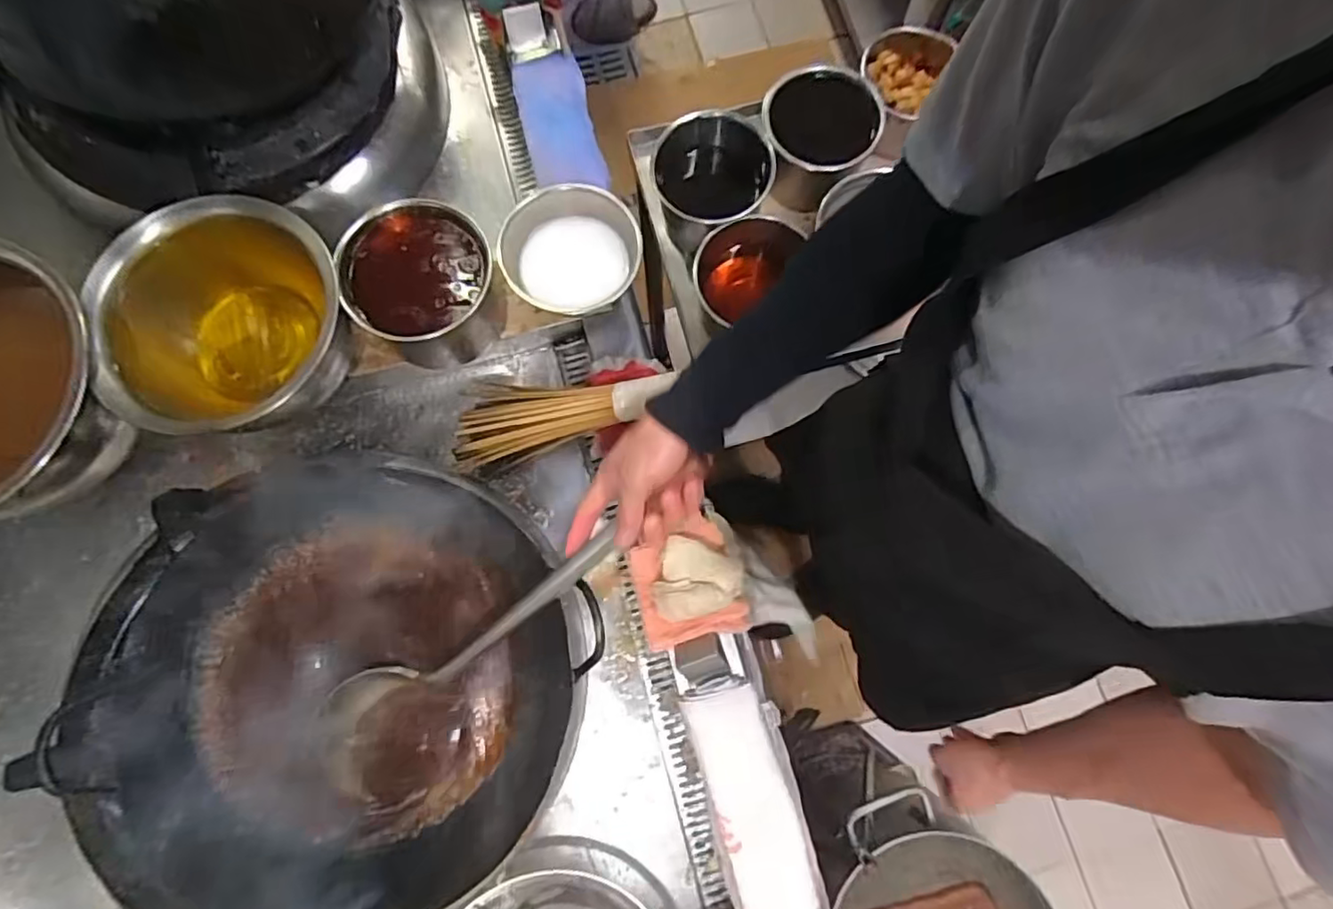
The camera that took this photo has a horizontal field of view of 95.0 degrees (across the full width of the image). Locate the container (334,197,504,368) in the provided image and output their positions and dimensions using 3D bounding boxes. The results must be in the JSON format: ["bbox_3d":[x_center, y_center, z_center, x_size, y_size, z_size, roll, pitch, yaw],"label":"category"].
[{"bbox_3d":[-0.280,-0.199,0.726,0.159,0.127,0.160,0,79,0],"label":"container"}]

